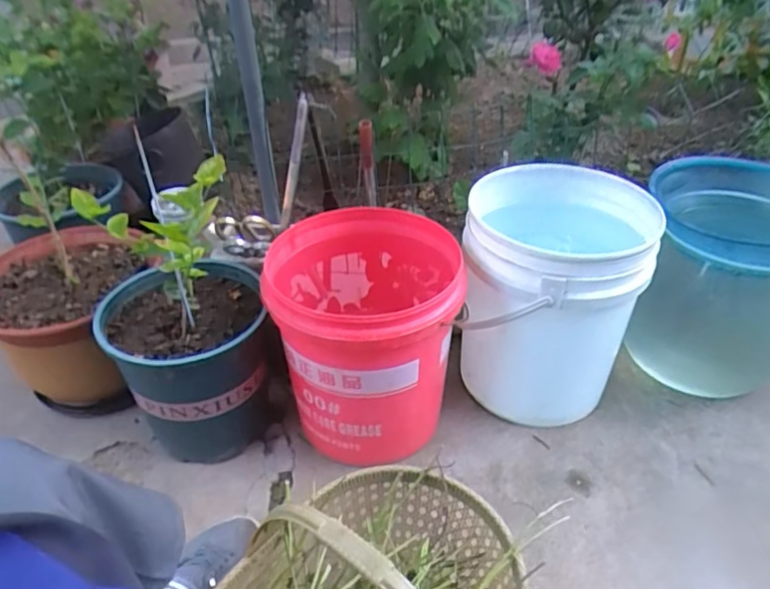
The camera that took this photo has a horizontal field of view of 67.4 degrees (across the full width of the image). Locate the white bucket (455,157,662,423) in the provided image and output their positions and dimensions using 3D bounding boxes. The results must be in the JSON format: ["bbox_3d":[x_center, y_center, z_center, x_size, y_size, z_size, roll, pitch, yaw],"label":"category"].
[{"bbox_3d":[0.266,0.014,0.990,0.269,0.371,0.269,2,37,-1],"label":"white bucket"}]

